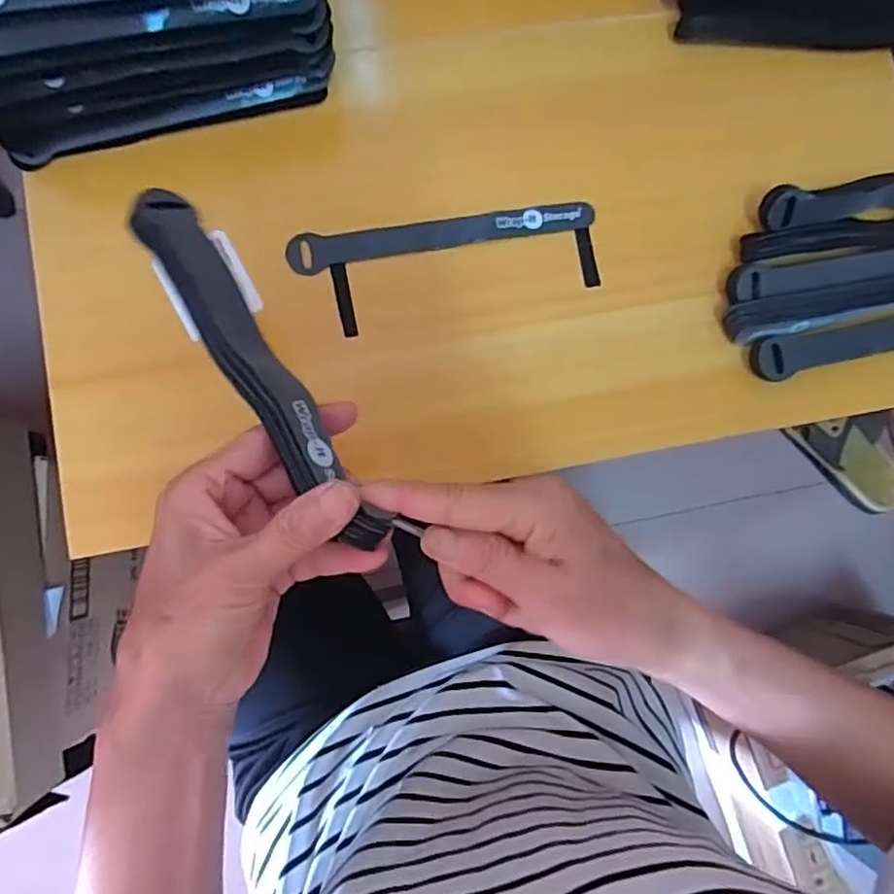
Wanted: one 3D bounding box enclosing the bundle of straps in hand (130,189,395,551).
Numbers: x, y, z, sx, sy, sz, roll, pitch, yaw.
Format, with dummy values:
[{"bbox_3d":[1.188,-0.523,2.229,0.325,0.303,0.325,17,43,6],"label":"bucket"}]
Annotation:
[{"bbox_3d":[-0.085,-0.040,0.269,0.025,0.013,0.194,-34,74,-7],"label":"bundle of straps in hand"}]

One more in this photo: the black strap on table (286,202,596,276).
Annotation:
[{"bbox_3d":[-0.003,-0.137,0.406,0.196,0.004,0.023,-9,89,-3],"label":"black strap on table"}]

